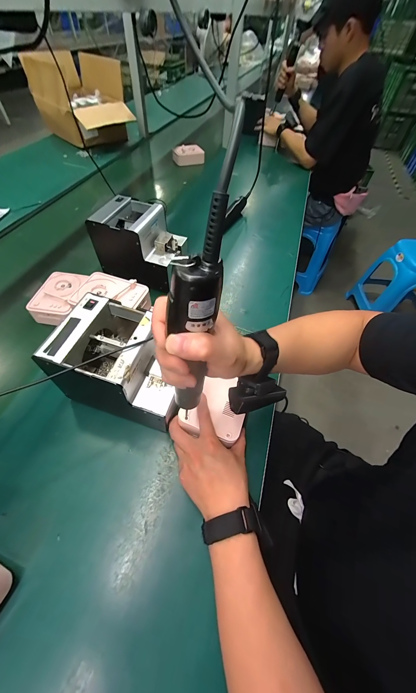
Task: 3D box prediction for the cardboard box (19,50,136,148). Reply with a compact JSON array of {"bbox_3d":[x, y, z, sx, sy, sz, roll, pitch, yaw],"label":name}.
[{"bbox_3d":[-0.580,-1.129,1.114,0.338,0.239,0.489,-28,61,-21],"label":"cardboard box"}]

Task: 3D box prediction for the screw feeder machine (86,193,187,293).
[{"bbox_3d":[-0.157,-0.241,0.583,0.193,0.149,0.129,14,55,6],"label":"screw feeder machine"}]

